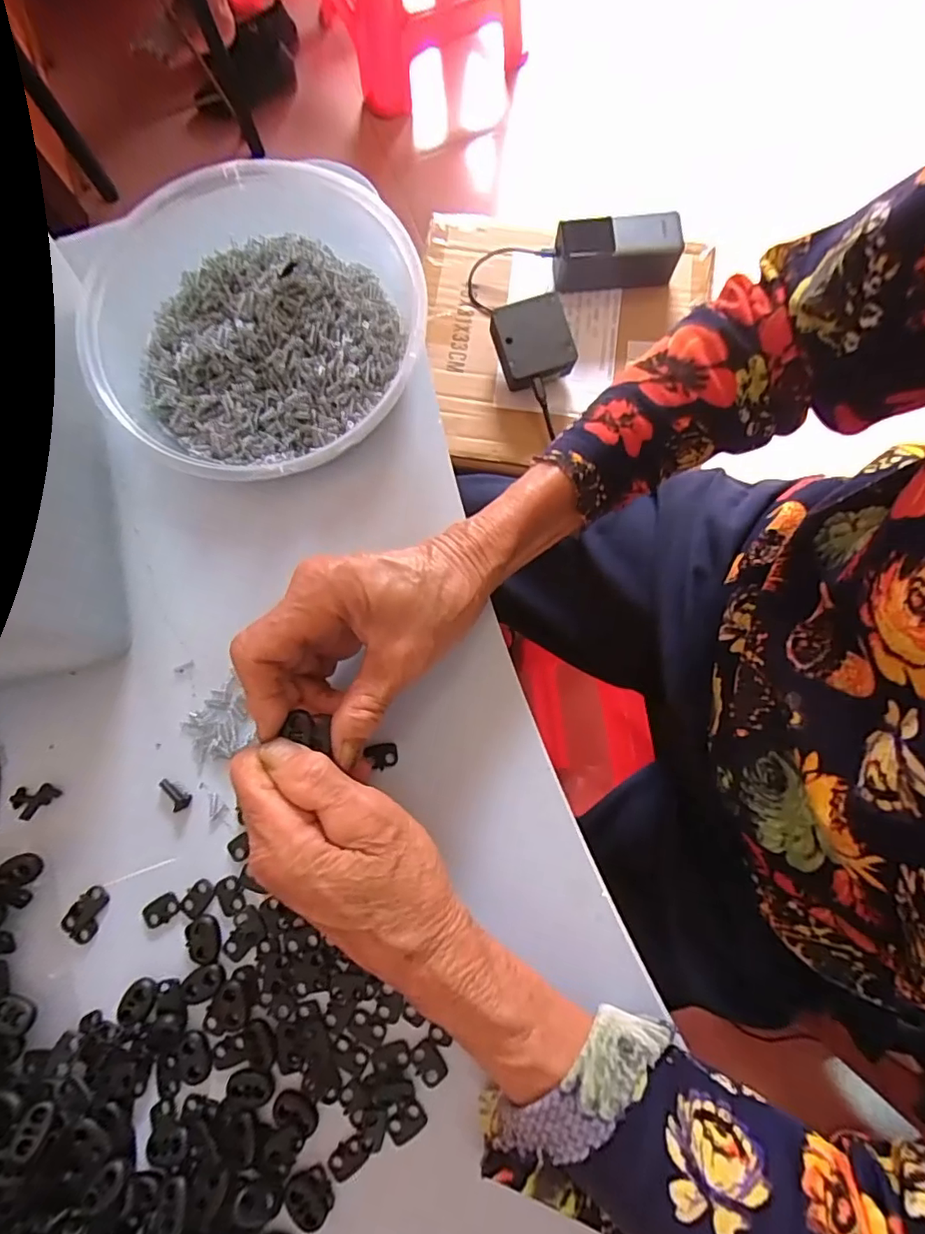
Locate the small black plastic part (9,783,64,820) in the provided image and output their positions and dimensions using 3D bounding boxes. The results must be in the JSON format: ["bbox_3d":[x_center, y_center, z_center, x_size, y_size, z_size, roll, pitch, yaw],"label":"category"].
[{"bbox_3d":[-0.229,0.095,0.292,0.020,0.004,0.018,-44,80,-9],"label":"small black plastic part"}]

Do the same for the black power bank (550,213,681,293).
[{"bbox_3d":[0.167,-0.404,0.604,0.130,0.052,0.057,-4,77,1],"label":"black power bank"}]

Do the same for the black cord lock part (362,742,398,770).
[{"bbox_3d":[-0.043,0.074,0.291,0.016,0.004,0.013,-10,76,-2],"label":"black cord lock part"}]

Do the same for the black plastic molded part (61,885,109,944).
[{"bbox_3d":[-0.192,0.152,0.280,0.017,0.004,0.026,35,79,9],"label":"black plastic molded part"}]

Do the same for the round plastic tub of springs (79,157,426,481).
[{"bbox_3d":[-0.122,-0.171,0.322,0.186,0.058,0.207,-42,79,-9],"label":"round plastic tub of springs"}]

